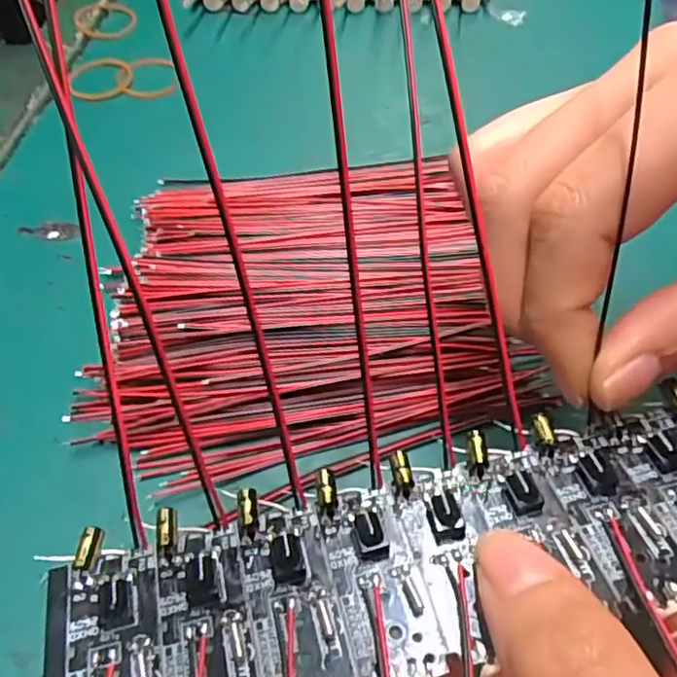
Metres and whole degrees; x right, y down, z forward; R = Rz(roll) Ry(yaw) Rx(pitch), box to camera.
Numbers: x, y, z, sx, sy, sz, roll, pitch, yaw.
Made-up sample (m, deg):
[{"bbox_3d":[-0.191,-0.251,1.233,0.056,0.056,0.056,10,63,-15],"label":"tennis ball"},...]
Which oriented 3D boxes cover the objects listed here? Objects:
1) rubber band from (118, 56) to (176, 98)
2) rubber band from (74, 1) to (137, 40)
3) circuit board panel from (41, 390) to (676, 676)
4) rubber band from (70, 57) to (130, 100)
[{"bbox_3d":[-0.092,-0.131,0.317,0.027,0.004,0.033,0,55,4],"label":"rubber band"},{"bbox_3d":[-0.126,-0.173,0.344,0.031,0.004,0.035,-17,55,-8],"label":"rubber band"},{"bbox_3d":[0.029,0.039,0.118,0.161,0.011,0.046,-13,55,-8],"label":"circuit board panel"},{"bbox_3d":[-0.118,-0.130,0.314,0.030,0.004,0.032,-20,56,-11],"label":"rubber band"}]

